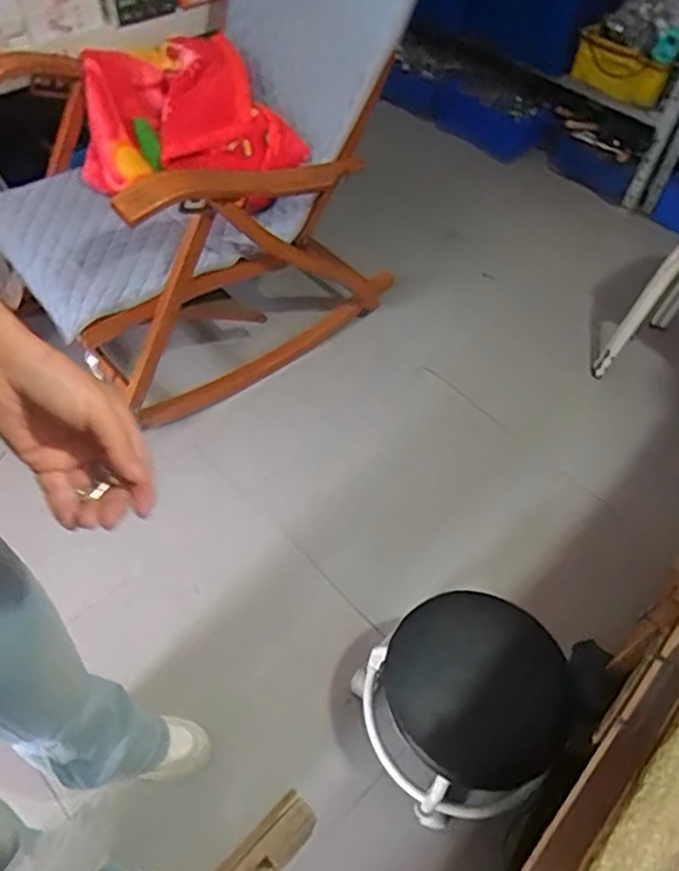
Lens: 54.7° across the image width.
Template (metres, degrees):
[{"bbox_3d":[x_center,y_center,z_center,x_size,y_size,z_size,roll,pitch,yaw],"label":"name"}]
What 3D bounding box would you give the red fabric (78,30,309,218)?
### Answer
[{"bbox_3d":[-0.341,-0.656,1.403,0.403,0.192,0.396,-26,59,-22],"label":"red fabric"}]

